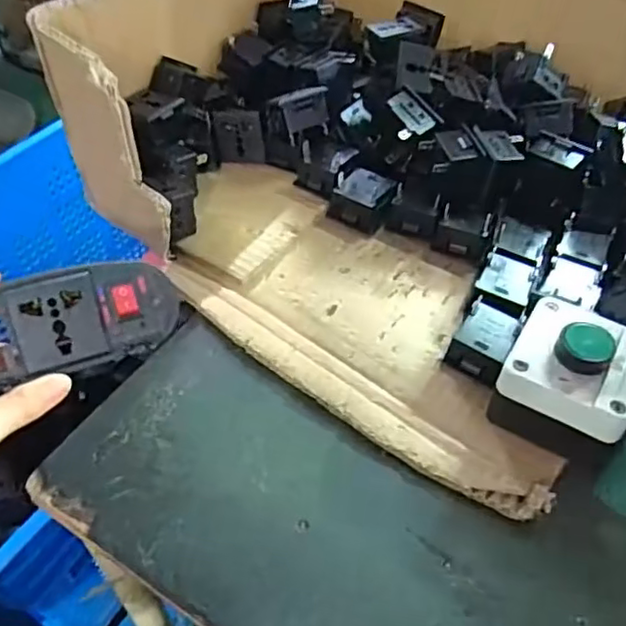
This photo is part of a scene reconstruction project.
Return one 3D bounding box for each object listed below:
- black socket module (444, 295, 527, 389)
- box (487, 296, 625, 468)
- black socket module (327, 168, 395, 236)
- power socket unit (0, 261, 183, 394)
[{"bbox_3d":[0.108,0.015,0.396,0.034,0.031,0.049,25,53,18],"label":"black socket module"},{"bbox_3d":[0.144,0.038,0.357,0.070,0.061,0.084,22,53,16],"label":"box"},{"bbox_3d":[0.038,-0.087,0.473,0.042,0.029,0.040,25,53,18],"label":"black socket module"},{"bbox_3d":[-0.126,0.006,0.314,0.112,0.049,0.030,-17,11,-21],"label":"power socket unit"}]

